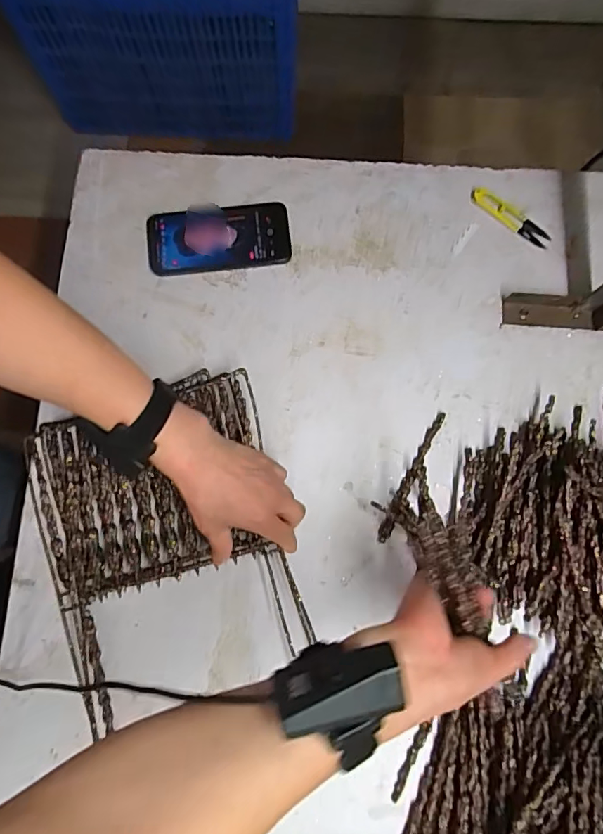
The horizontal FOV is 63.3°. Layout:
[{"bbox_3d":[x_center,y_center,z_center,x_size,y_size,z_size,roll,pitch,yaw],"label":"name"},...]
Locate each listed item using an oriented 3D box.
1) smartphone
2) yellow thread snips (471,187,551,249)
[{"bbox_3d":[-0.098,-0.214,0.587,0.169,0.015,0.079,-7,79,0],"label":"smartphone"},{"bbox_3d":[0.254,-0.244,0.591,0.106,0.007,0.027,39,82,8],"label":"yellow thread snips"}]

